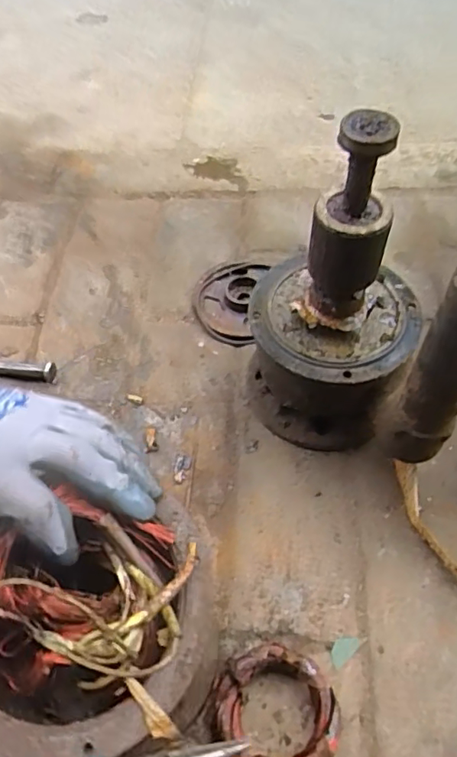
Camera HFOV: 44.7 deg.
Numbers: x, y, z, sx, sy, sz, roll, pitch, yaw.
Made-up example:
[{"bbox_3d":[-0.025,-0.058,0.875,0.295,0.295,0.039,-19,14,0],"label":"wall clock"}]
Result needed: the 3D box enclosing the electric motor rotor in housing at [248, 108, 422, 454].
[{"bbox_3d":[0.095,-0.071,0.497,0.155,0.322,0.137,12,57,11],"label":"electric motor rotor in housing"}]

